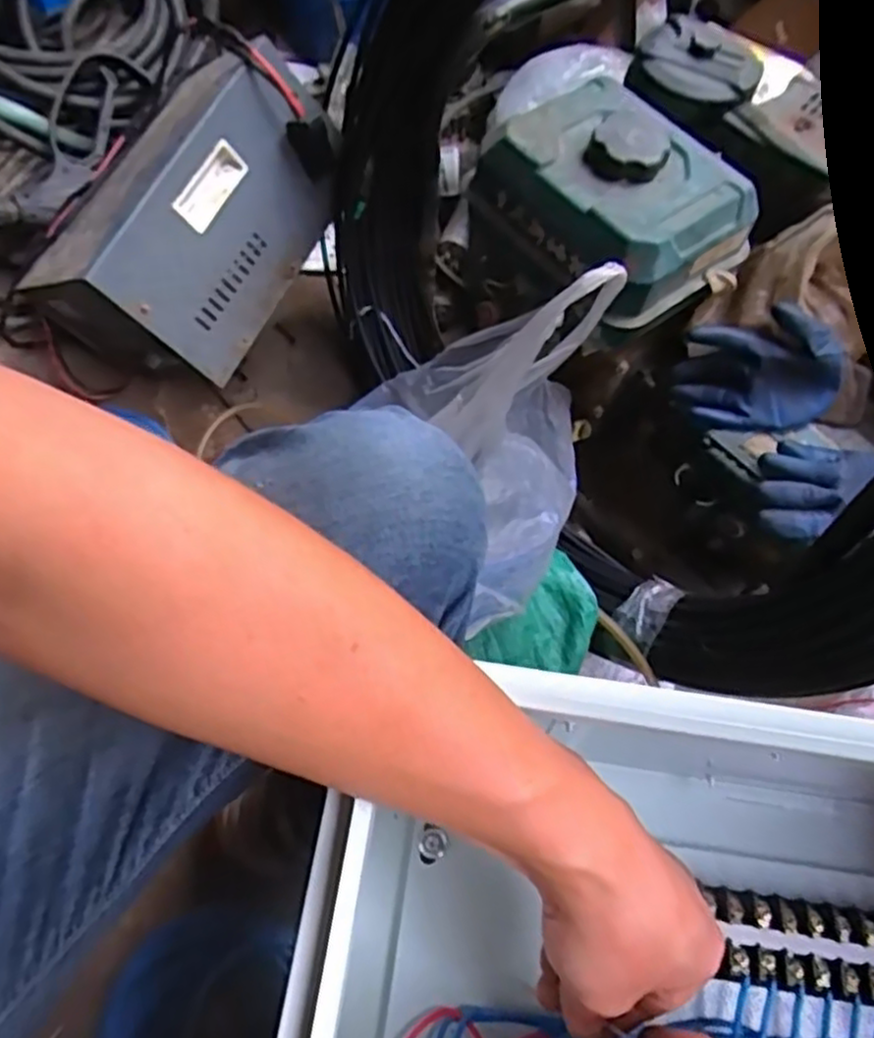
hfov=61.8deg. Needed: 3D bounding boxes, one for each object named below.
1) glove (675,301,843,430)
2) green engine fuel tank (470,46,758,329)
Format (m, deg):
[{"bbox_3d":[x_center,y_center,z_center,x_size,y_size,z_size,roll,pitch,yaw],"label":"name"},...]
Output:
[{"bbox_3d":[0.323,-0.154,0.737,0.154,0.116,0.065,1,29,10],"label":"glove"},{"bbox_3d":[0.164,-0.306,0.701,0.186,0.103,0.226,-37,68,-16],"label":"green engine fuel tank"}]

